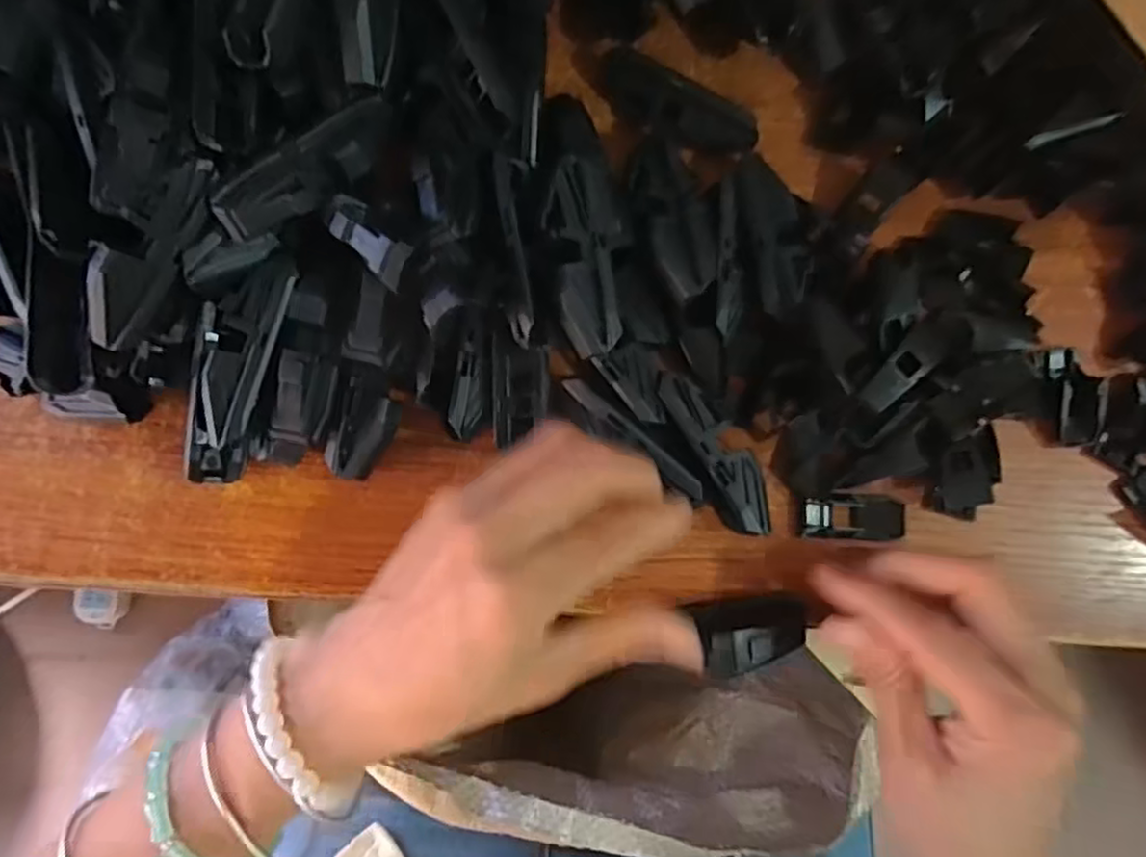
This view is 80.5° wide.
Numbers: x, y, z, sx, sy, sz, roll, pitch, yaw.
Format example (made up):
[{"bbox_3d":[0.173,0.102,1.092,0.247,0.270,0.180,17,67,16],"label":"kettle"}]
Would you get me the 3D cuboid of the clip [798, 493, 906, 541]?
[{"bbox_3d":[0.114,0.036,0.271,0.042,0.011,0.018,2,82,-2],"label":"clip"}]

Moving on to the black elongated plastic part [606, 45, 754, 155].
[{"bbox_3d":[0.044,-0.135,0.288,0.069,0.018,0.018,27,82,1],"label":"black elongated plastic part"}]

